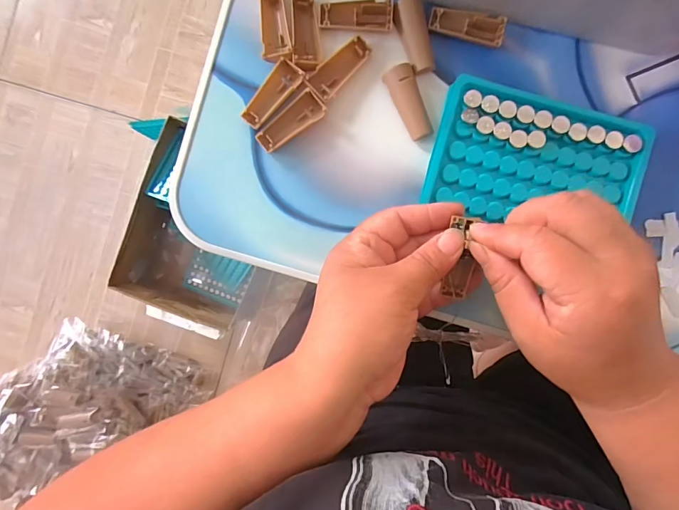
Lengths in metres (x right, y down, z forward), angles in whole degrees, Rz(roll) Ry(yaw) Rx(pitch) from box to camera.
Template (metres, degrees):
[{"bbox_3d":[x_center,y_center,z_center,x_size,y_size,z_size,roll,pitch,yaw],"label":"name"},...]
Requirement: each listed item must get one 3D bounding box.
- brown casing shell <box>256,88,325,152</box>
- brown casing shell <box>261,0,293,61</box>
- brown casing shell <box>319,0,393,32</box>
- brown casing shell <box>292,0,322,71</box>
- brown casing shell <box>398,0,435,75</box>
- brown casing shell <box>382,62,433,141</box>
[{"bbox_3d":[-0.033,-0.090,0.272,0.049,0.009,0.021,-40,90,1],"label":"brown casing shell"},{"bbox_3d":[-0.045,-0.158,0.273,0.019,0.007,0.049,-9,90,1],"label":"brown casing shell"},{"bbox_3d":[0.012,-0.165,0.273,0.049,0.007,0.017,1,90,1],"label":"brown casing shell"},{"bbox_3d":[-0.023,-0.152,0.272,0.018,0.008,0.053,-4,90,1],"label":"brown casing shell"},{"bbox_3d":[0.053,-0.150,0.271,0.017,0.008,0.050,-15,90,1],"label":"brown casing shell"},{"bbox_3d":[0.048,-0.104,0.272,0.020,0.010,0.050,-21,90,1],"label":"brown casing shell"}]

